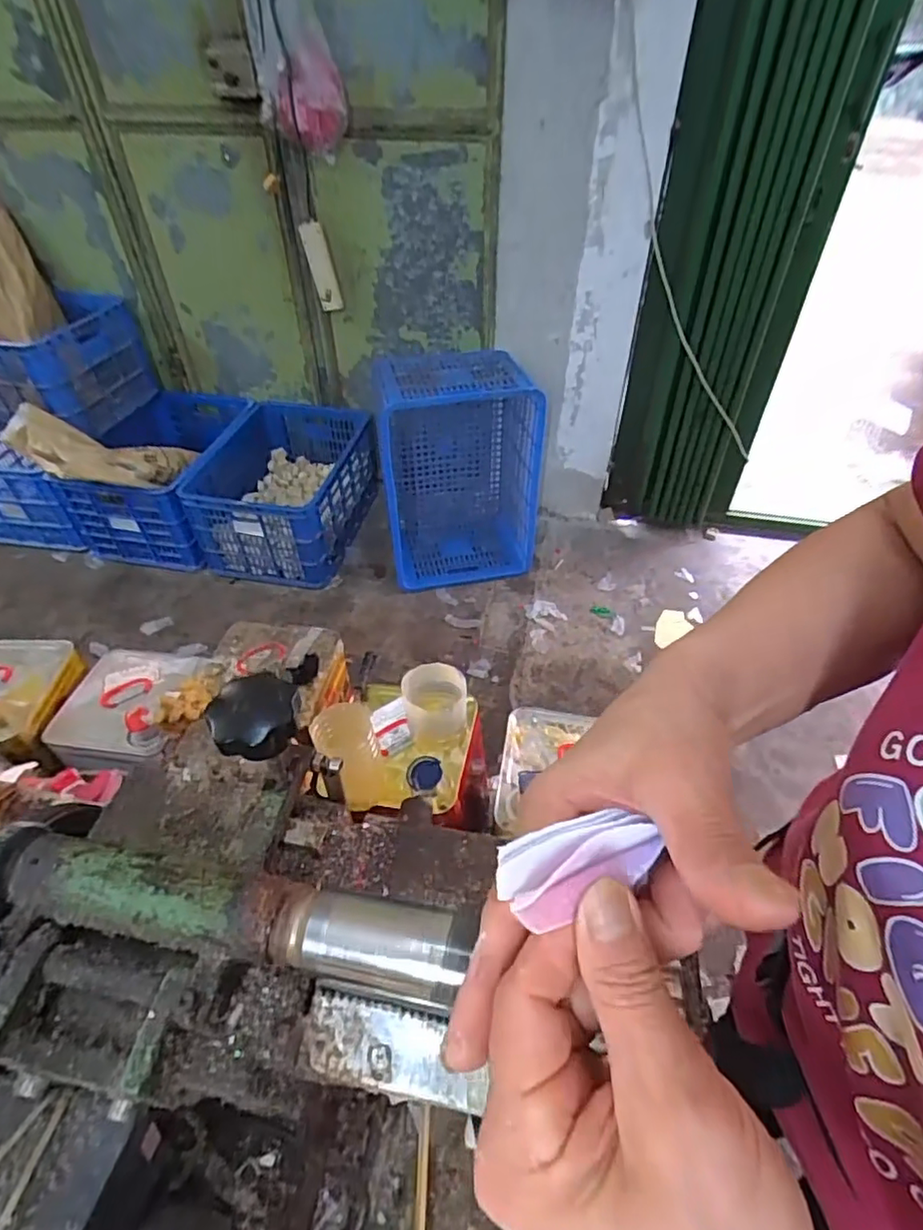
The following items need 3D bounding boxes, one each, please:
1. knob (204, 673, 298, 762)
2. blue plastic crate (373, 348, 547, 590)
[{"bbox_3d":[-0.095,0.045,0.274,0.037,0.013,0.043,13,47,13],"label":"knob"},{"bbox_3d":[0.009,-0.431,1.759,0.459,0.616,0.320,-7,46,-7],"label":"blue plastic crate"}]

